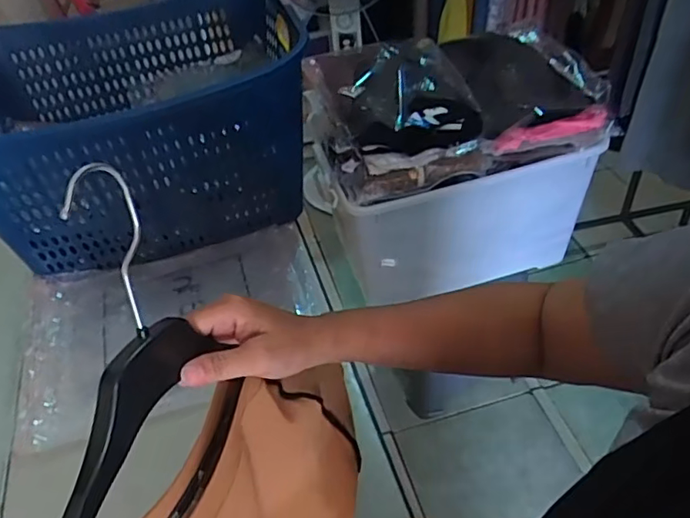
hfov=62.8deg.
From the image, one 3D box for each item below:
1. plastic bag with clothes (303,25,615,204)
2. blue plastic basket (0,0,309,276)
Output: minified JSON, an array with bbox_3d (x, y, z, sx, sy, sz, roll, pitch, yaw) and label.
[{"bbox_3d":[0.203,-0.306,1.060,0.496,0.156,0.323,-13,44,-6],"label":"plastic bag with clothes"},{"bbox_3d":[-0.343,-0.221,0.951,0.526,0.297,0.422,-15,44,-8],"label":"blue plastic basket"}]

